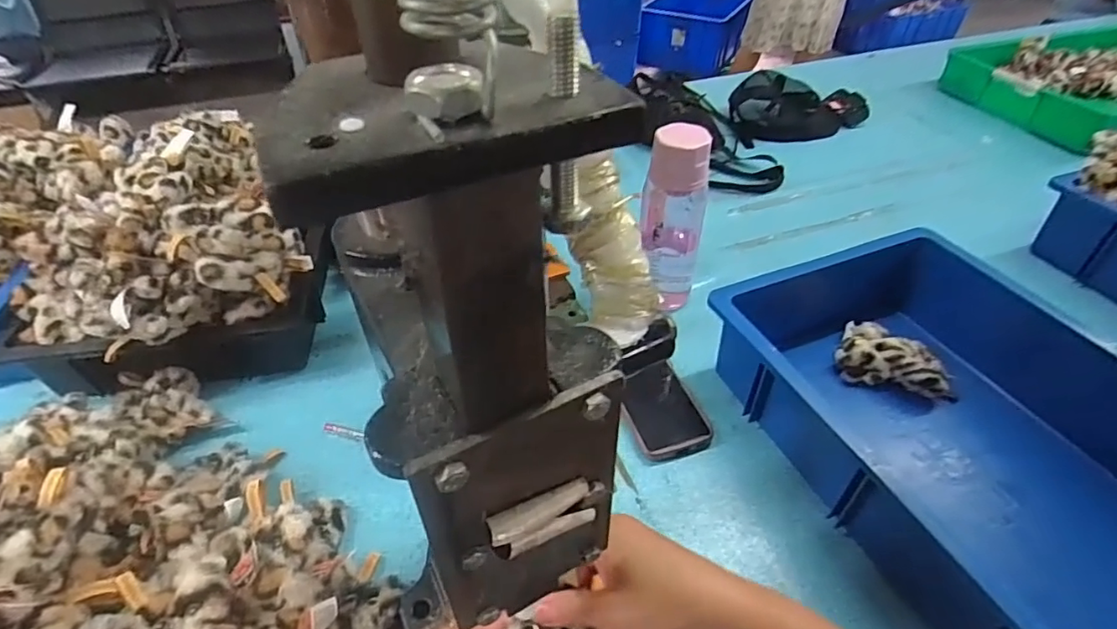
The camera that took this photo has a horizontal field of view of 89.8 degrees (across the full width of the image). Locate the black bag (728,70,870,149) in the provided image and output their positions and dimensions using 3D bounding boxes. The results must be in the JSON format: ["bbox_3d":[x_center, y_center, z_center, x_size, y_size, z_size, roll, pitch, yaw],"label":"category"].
[{"bbox_3d":[0.484,-0.438,1.157,0.298,0.088,0.193,-23,47,-23],"label":"black bag"}]

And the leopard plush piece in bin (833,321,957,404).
[{"bbox_3d":[0.375,0.050,0.625,0.113,0.036,0.089,23,48,24],"label":"leopard plush piece in bin"}]

